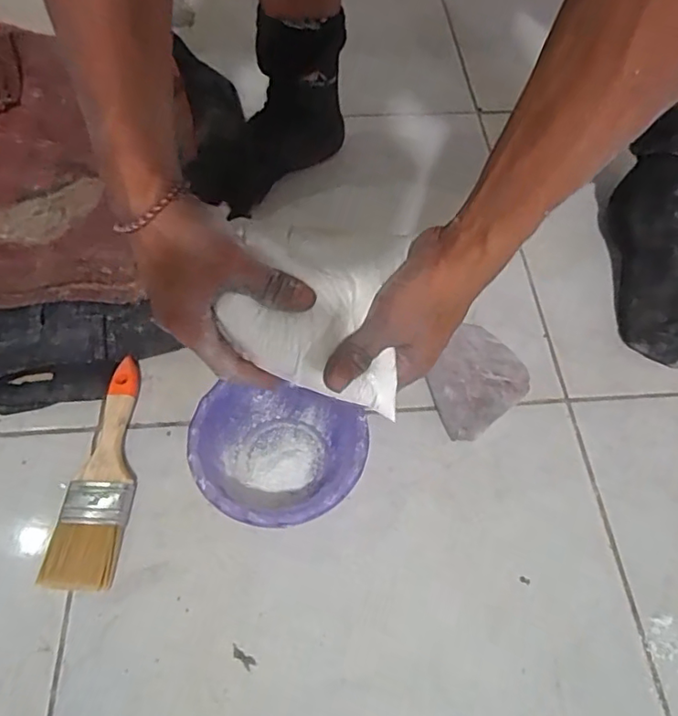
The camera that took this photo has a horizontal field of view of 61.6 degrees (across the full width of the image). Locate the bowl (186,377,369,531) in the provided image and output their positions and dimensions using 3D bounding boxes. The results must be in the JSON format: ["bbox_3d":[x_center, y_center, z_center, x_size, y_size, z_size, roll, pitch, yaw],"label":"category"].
[{"bbox_3d":[-0.044,0.076,0.436,0.125,0.058,0.116,0,57,0],"label":"bowl"}]

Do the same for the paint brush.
[{"bbox_3d":[-0.184,0.088,0.450,0.050,0.025,0.178,4,57,2],"label":"paint brush"}]

